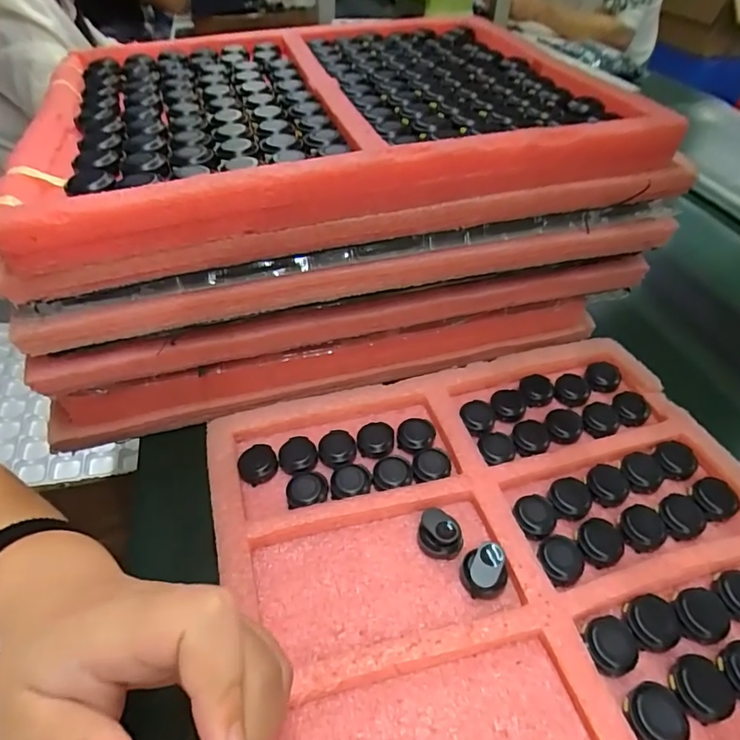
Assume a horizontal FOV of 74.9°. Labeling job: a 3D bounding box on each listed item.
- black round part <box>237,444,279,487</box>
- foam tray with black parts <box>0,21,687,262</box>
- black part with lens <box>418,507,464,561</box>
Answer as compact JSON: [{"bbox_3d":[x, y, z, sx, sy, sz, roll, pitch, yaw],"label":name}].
[{"bbox_3d":[-0.087,0.073,0.375,0.030,0.014,0.031,2,46,-2],"label":"black round part"},{"bbox_3d":[-0.045,-0.237,0.423,0.454,0.045,0.355,-10,48,-13],"label":"foam tray with black parts"},{"bbox_3d":[0.048,0.109,0.324,0.030,0.029,0.026,14,47,10],"label":"black part with lens"}]

